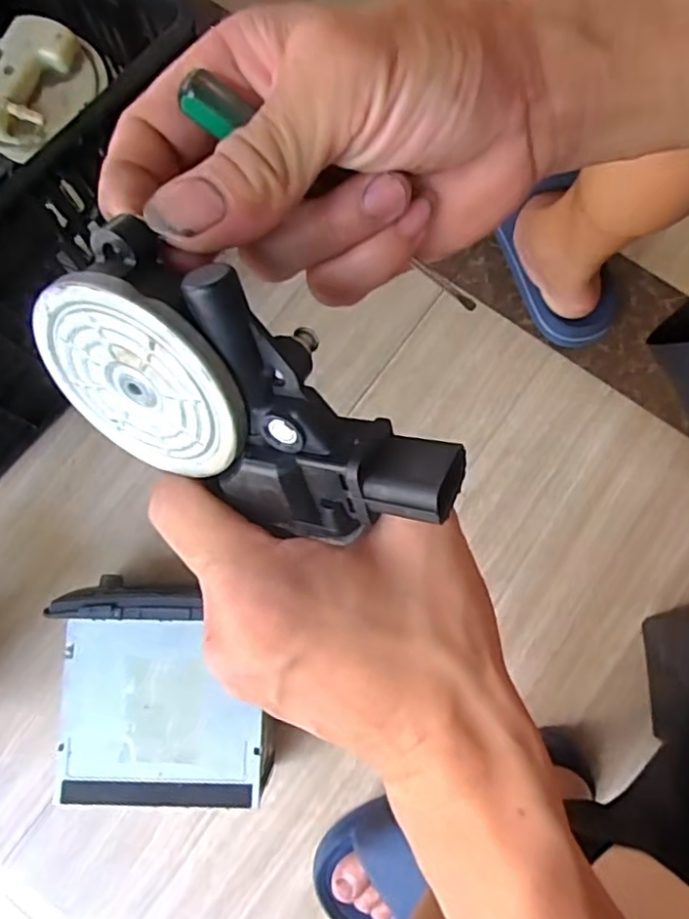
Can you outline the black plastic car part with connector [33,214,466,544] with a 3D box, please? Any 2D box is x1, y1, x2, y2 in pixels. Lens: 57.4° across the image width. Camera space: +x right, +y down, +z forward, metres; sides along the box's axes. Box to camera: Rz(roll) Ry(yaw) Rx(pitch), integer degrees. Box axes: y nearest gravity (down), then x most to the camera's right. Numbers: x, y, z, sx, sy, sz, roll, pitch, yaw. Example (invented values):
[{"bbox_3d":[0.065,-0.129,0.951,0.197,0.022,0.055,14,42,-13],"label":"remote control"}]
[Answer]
[{"bbox_3d":[-0.032,-0.017,0.181,0.108,0.072,0.040,34,39,-11],"label":"black plastic car part with connector"}]

